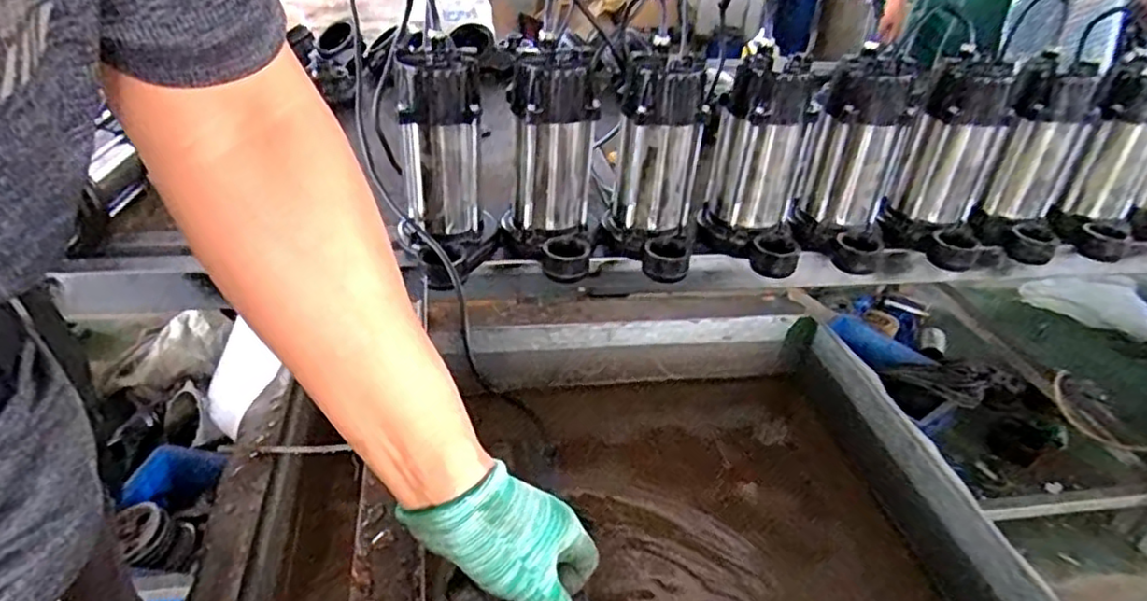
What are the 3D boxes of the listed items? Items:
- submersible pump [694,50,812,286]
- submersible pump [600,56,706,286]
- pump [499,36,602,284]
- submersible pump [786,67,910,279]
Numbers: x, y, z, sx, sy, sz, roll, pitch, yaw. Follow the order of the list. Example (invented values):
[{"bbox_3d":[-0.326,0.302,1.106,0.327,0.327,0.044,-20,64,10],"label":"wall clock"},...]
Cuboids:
[{"bbox_3d":[0.231,-0.162,0.797,0.120,0.225,0.119,5,32,2],"label":"submersible pump"},{"bbox_3d":[0.097,-0.155,0.775,0.114,0.226,0.120,7,33,5],"label":"submersible pump"},{"bbox_3d":[-0.028,-0.160,0.756,0.109,0.223,0.134,2,33,-3],"label":"pump"},{"bbox_3d":[0.379,-0.172,0.842,0.116,0.239,0.135,32,41,33],"label":"submersible pump"}]

